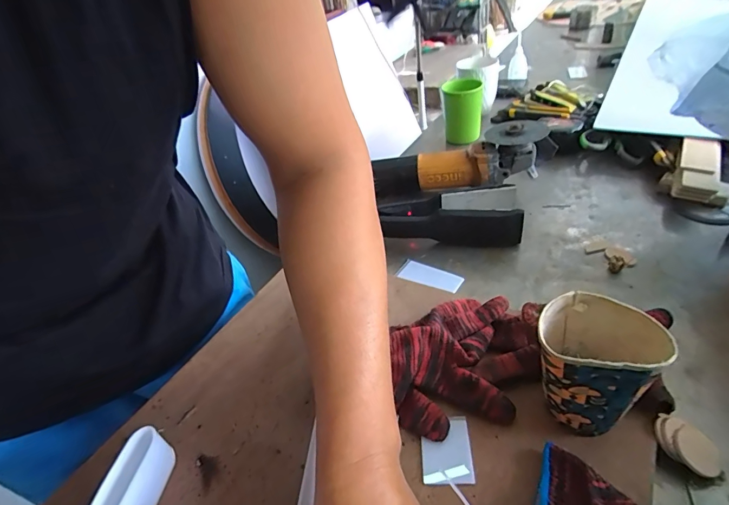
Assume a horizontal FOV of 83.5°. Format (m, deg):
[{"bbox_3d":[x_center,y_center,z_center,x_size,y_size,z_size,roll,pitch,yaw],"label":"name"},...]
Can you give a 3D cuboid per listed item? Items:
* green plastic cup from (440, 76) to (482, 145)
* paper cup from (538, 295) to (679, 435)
[{"bbox_3d":[0.185,-0.260,0.769,0.071,0.114,0.065,-4,37,12],"label":"green plastic cup"},{"bbox_3d":[0.174,0.096,0.318,0.082,0.108,0.069,16,44,29],"label":"paper cup"}]

